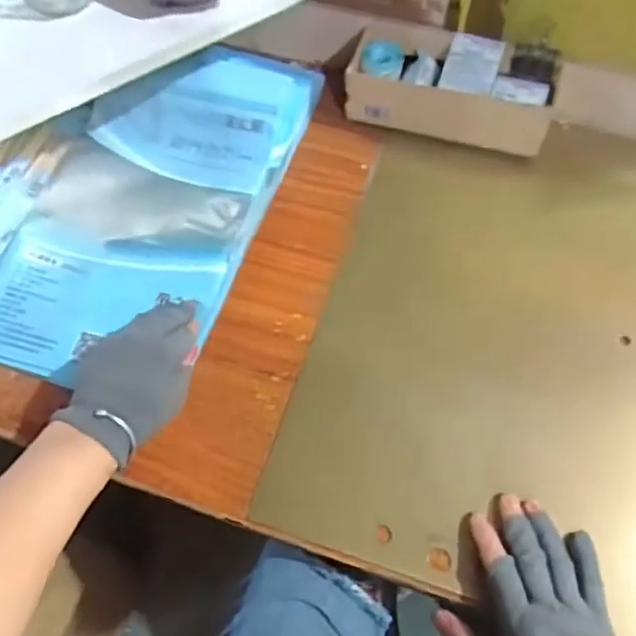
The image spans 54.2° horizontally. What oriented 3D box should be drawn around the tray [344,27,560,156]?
[{"bbox_3d":[0.136,-0.241,0.642,0.206,0.062,0.093,12,63,6],"label":"tray"}]

